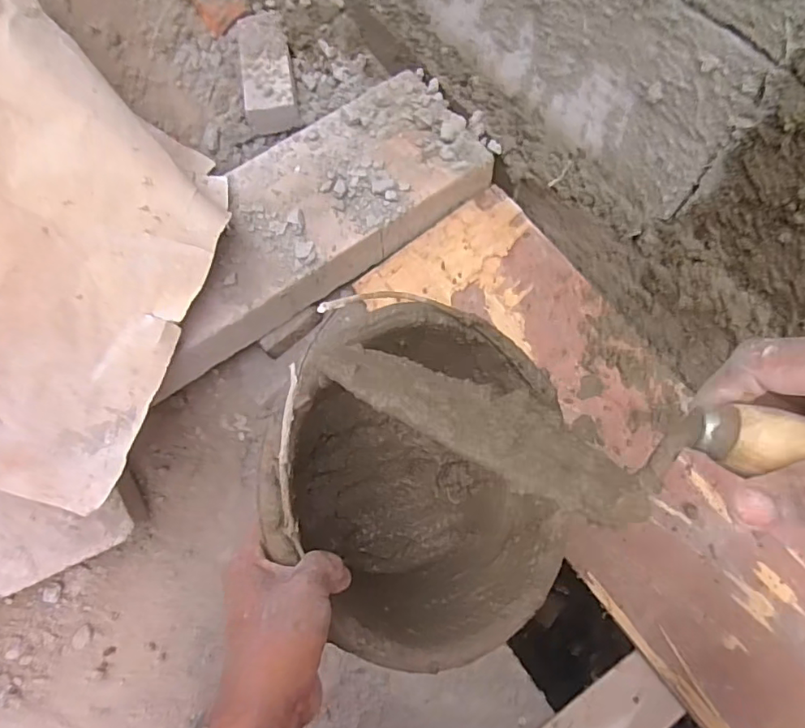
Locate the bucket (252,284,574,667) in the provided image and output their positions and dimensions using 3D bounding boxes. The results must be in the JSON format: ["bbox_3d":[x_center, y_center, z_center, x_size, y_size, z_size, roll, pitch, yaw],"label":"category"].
[{"bbox_3d":[-0.001,0.094,0.478,0.245,0.220,0.245,4,81,-29],"label":"bucket"}]

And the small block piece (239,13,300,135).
[{"bbox_3d":[-0.213,-0.463,0.842,0.079,0.042,0.197,-7,84,-5],"label":"small block piece"}]

